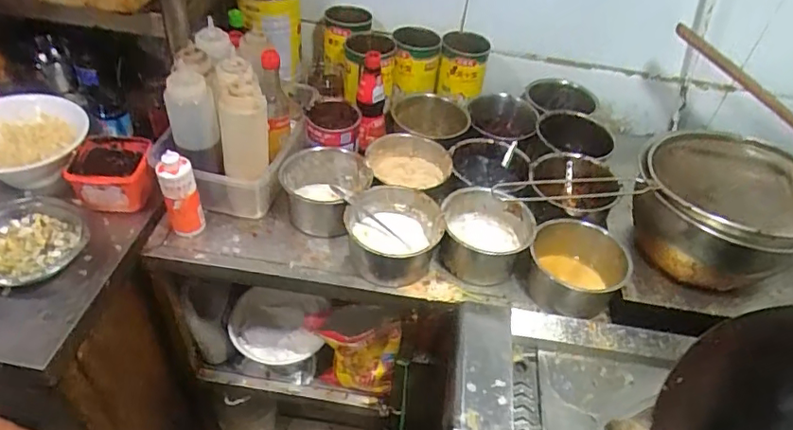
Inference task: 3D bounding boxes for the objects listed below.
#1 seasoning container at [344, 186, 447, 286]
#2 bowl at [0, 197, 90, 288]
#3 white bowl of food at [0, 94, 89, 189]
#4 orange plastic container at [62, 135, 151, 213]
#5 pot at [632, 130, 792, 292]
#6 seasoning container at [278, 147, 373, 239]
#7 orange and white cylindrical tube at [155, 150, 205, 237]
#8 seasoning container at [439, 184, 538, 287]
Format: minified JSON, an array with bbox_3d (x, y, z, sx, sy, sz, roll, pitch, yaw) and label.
[{"bbox_3d":[-0.008,0.030,0.894,0.148,0.079,0.139,4,45,-4],"label":"seasoning container"},{"bbox_3d":[-0.567,0.044,0.842,0.166,0.044,0.166,4,45,-4],"label":"bowl"},{"bbox_3d":[-0.632,-0.112,0.934,0.200,0.096,0.182,4,45,-4],"label":"white bowl of food"},{"bbox_3d":[-0.471,-0.071,0.923,0.120,0.072,0.112,3,45,-4],"label":"orange plastic container"},{"bbox_3d":[0.537,-0.010,0.913,0.285,0.141,0.242,26,47,18],"label":"pot"},{"bbox_3d":[-0.125,-0.040,0.971,0.153,0.088,0.153,6,45,-1],"label":"seasoning container"},{"bbox_3d":[-0.340,-0.028,0.871,0.052,0.144,0.050,4,45,-4],"label":"orange and white cylindrical tube"},{"bbox_3d":[0.146,0.035,0.917,0.143,0.086,0.138,13,45,6],"label":"seasoning container"}]

